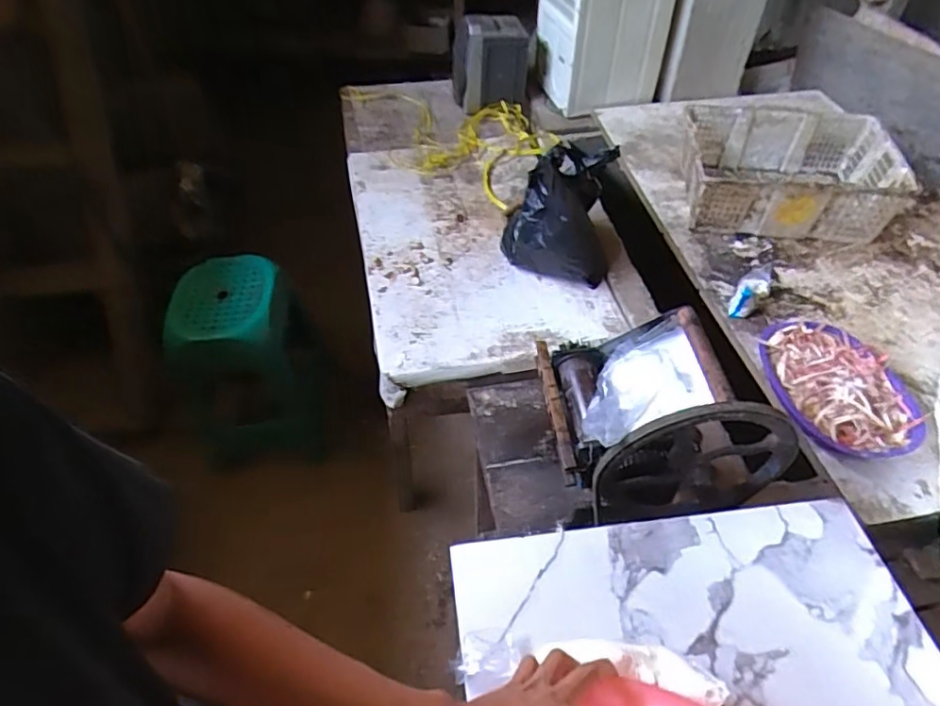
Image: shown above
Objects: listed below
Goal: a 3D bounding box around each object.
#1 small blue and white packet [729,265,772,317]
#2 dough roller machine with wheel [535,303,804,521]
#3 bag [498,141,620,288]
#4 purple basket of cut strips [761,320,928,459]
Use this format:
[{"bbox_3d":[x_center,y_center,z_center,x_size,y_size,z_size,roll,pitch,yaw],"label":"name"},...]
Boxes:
[{"bbox_3d":[0.597,-0.131,1.259,0.051,0.024,0.143,34,78,25],"label":"small blue and white packet"},{"bbox_3d":[0.251,0.072,0.822,0.273,0.240,0.235,-6,49,-7],"label":"dough roller machine with wheel"},{"bbox_3d":[0.193,-0.311,1.283,0.227,0.278,0.187,3,49,1],"label":"bag"},{"bbox_3d":[0.662,0.052,1.049,0.233,0.059,0.287,0,49,-2],"label":"purple basket of cut strips"}]

